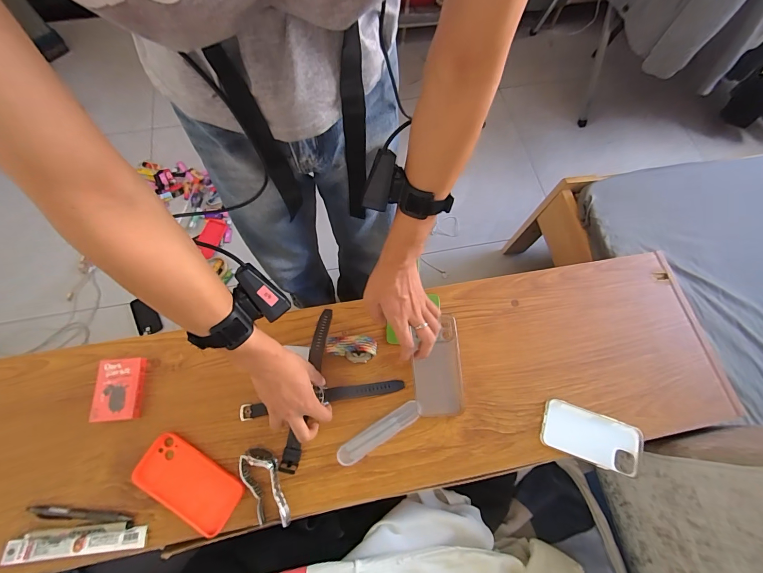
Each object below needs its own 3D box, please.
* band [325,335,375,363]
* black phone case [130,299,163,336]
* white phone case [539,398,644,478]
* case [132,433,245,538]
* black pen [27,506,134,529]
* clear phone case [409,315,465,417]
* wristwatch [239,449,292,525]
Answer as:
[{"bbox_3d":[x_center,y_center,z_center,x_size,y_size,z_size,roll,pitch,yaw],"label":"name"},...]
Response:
[{"bbox_3d":[-0.047,0.099,0.542,0.076,0.046,0.035,-3,69,-3],"label":"band"},{"bbox_3d":[-0.844,0.101,1.220,0.079,0.019,0.141,-25,72,-11],"label":"black phone case"},{"bbox_3d":[0.323,0.231,0.528,0.147,0.011,0.074,20,70,5],"label":"white phone case"},{"bbox_3d":[-0.280,0.284,0.498,0.154,0.008,0.075,29,71,9],"label":"case"},{"bbox_3d":[-0.423,0.321,0.482,0.150,0.014,0.019,6,69,0],"label":"black pen"},{"bbox_3d":[0.088,0.125,0.549,0.077,0.007,0.152,-1,69,-3],"label":"clear phone case"},{"bbox_3d":[-0.164,0.279,0.476,0.048,0.031,0.105,-21,71,-10],"label":"wristwatch"}]

